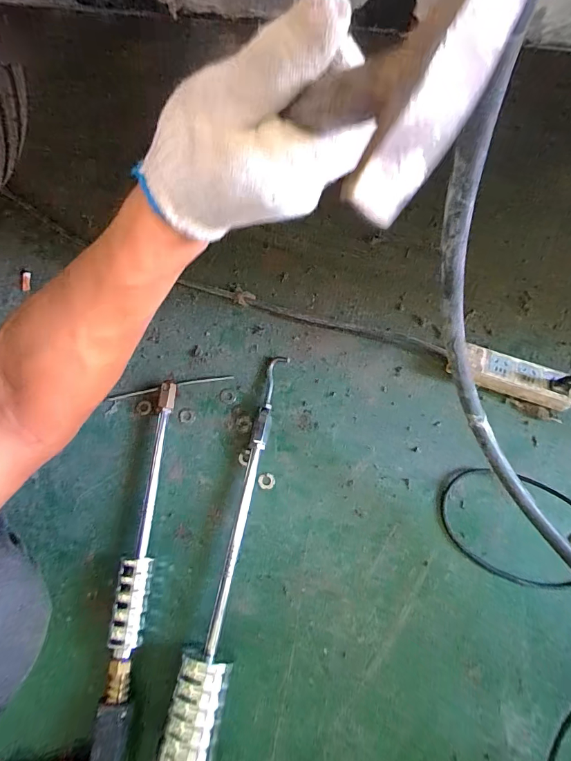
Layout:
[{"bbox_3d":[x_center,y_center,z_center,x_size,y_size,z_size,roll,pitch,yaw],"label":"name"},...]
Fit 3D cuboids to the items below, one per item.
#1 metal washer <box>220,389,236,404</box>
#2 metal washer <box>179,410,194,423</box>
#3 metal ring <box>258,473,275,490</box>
[{"bbox_3d":[-0.090,0.025,0.612,0.024,0.004,0.026,0,71,0],"label":"metal washer"},{"bbox_3d":[-0.151,0.054,0.598,0.023,0.004,0.021,1,71,1],"label":"metal washer"},{"bbox_3d":[-0.027,0.146,0.568,0.024,0.004,0.022,0,71,0],"label":"metal ring"}]

